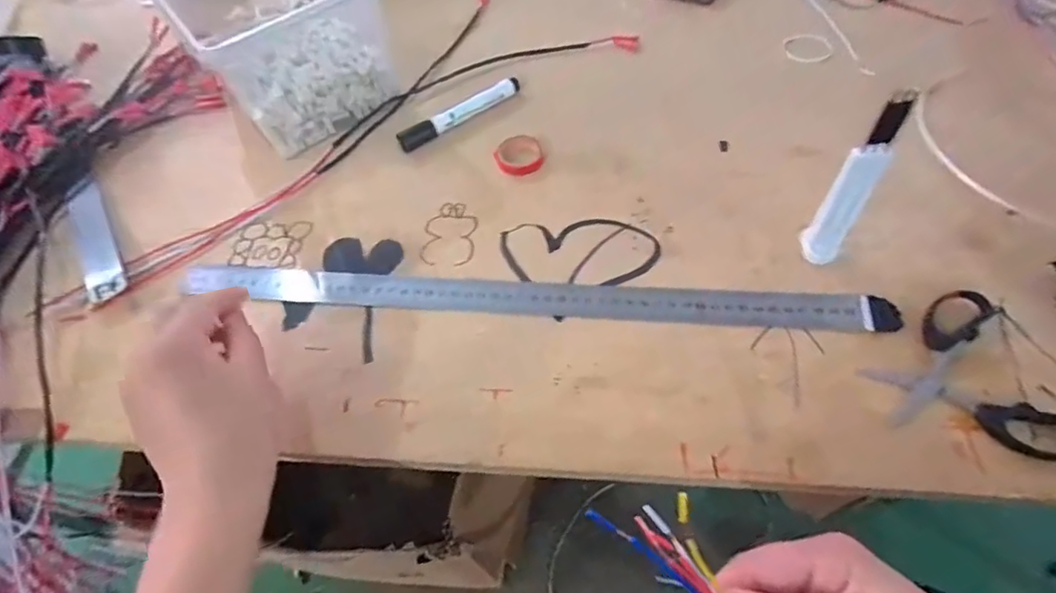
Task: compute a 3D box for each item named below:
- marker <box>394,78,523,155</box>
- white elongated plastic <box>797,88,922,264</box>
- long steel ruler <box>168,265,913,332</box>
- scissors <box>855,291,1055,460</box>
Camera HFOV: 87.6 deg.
[{"bbox_3d":[-0.064,-0.175,0.519,0.131,0.013,0.018,-34,61,-16],"label":"marker"},{"bbox_3d":[0.210,-0.069,0.355,0.025,0.132,0.020,38,68,25],"label":"white elongated plastic"},{"bbox_3d":[-0.006,-0.002,0.408,0.507,0.008,0.032,3,61,7],"label":"long steel ruler"},{"bbox_3d":[0.270,0.051,0.346,0.096,0.007,0.111,-10,57,-2],"label":"scissors"}]

